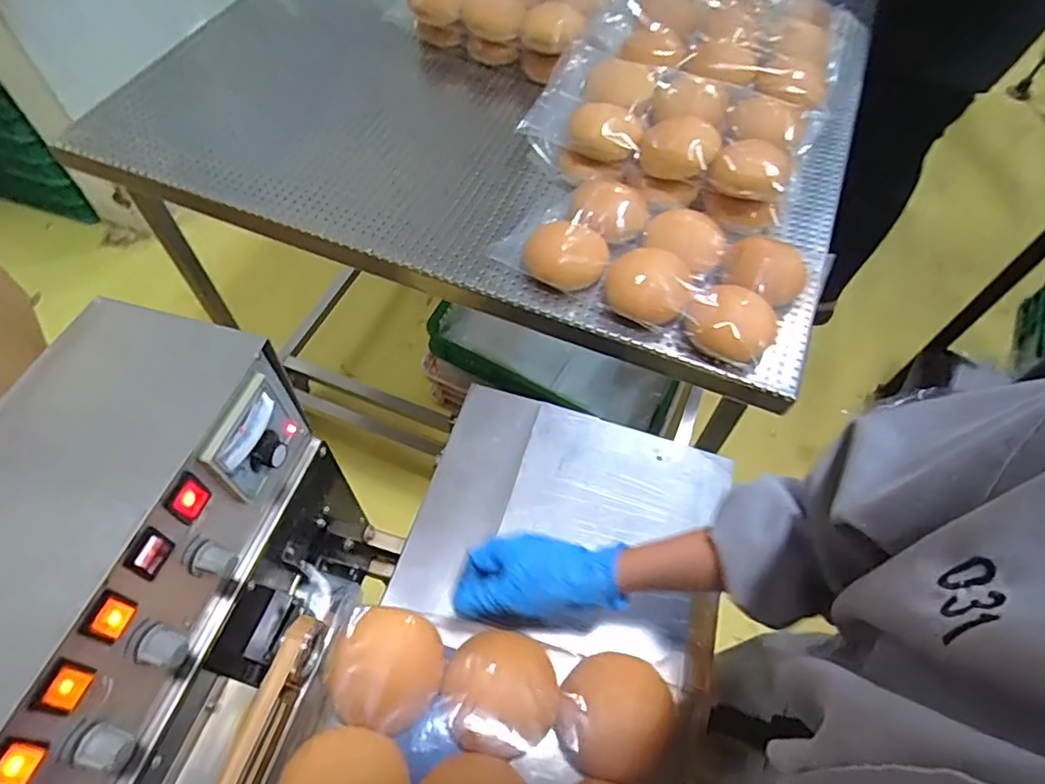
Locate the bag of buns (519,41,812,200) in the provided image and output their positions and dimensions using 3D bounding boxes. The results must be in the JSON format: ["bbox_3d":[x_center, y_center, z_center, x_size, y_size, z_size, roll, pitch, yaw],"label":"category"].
[{"bbox_3d":[0.199,-0.372,0.828,0.362,0.069,0.220,22,60,11],"label":"bag of buns"}]

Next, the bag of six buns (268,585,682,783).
[{"bbox_3d":[-0.033,0.299,0.497,0.323,0.063,0.197,10,58,4],"label":"bag of six buns"}]

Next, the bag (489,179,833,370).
[{"bbox_3d":[0.167,-0.164,0.740,0.370,0.050,0.214,26,61,14],"label":"bag"}]

